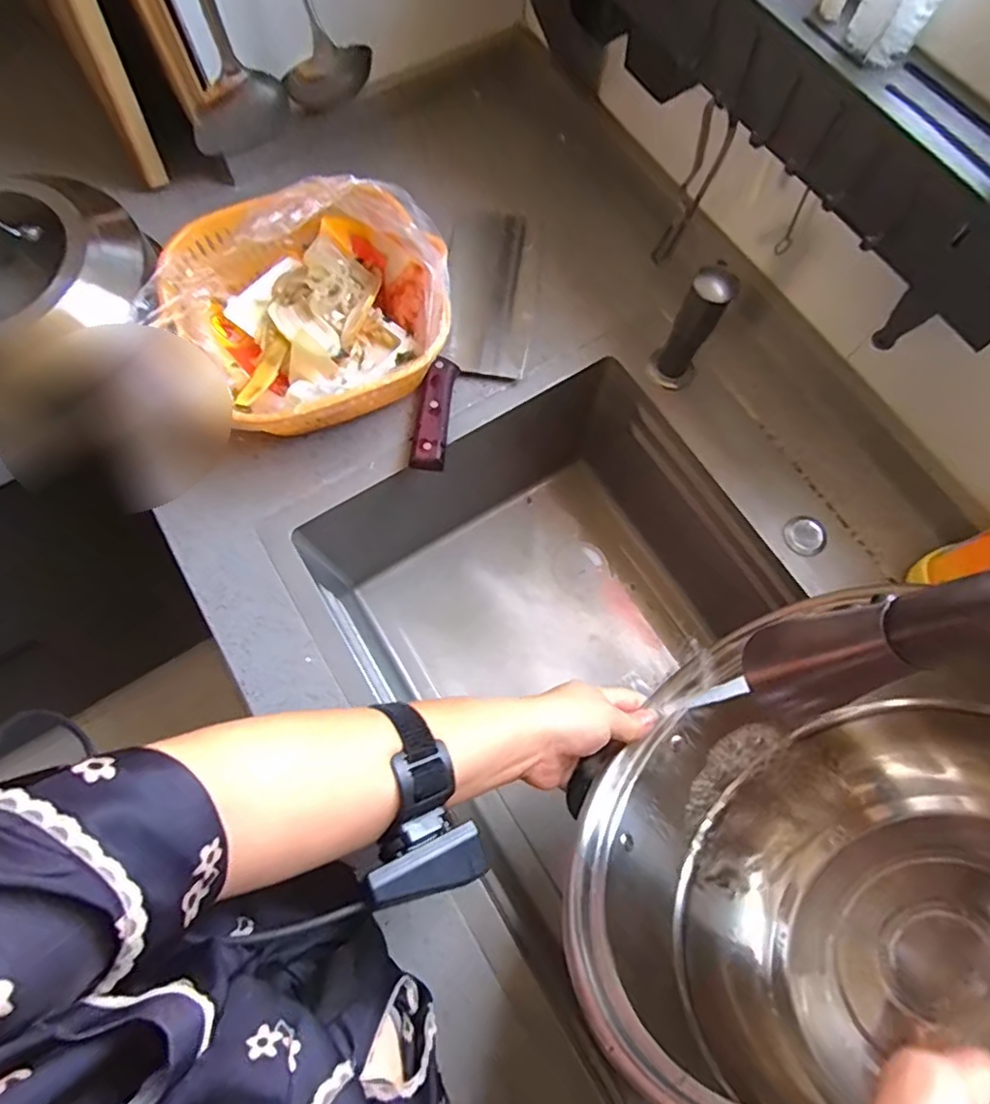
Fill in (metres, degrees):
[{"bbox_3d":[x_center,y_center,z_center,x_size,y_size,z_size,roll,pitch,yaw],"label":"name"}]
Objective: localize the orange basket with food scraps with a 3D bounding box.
[{"bbox_3d":[-0.160,-0.209,0.538,0.234,0.098,0.220,-20,74,-7],"label":"orange basket with food scraps"}]

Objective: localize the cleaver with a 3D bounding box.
[{"bbox_3d":[-0.015,-0.219,0.589,0.087,0.038,0.317,6,73,2],"label":"cleaver"}]

